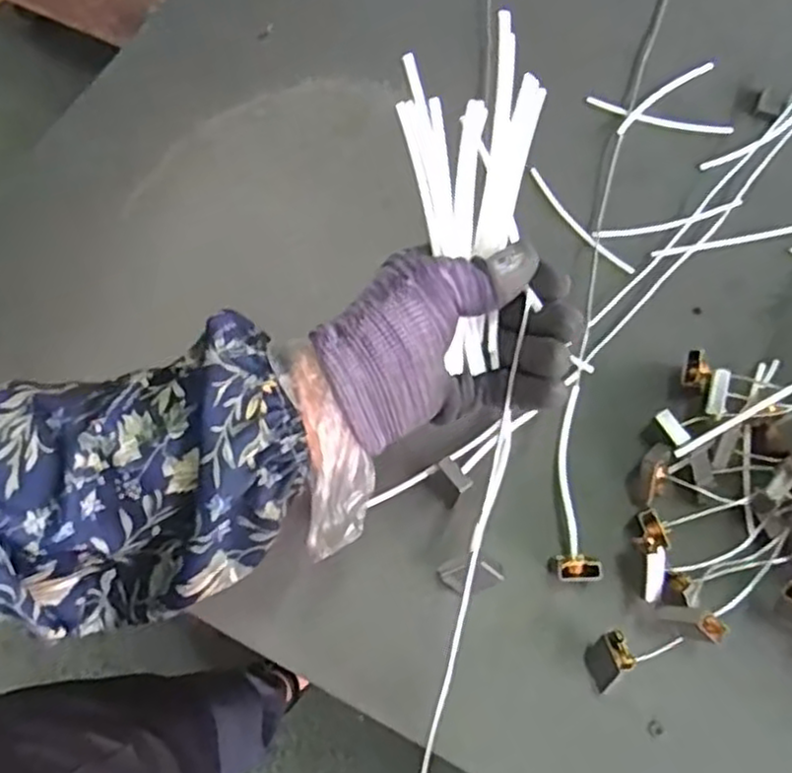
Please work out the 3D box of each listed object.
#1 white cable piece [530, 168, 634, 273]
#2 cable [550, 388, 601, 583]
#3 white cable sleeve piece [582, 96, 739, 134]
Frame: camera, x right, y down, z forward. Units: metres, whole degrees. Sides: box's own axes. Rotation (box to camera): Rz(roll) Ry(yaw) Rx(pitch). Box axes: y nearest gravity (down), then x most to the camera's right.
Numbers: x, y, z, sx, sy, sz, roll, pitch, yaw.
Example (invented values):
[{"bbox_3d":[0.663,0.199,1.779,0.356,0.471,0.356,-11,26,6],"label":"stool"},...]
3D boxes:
[{"bbox_3d":[0.154,-0.140,0.628,0.013,0.007,0.133,-31,69,-12],"label":"white cable piece"},{"bbox_3d":[0.120,0.066,0.513,0.026,0.030,0.135,-1,66,1],"label":"cable"},{"bbox_3d":[0.238,-0.243,0.667,0.130,0.005,0.016,14,67,8],"label":"white cable sleeve piece"}]

